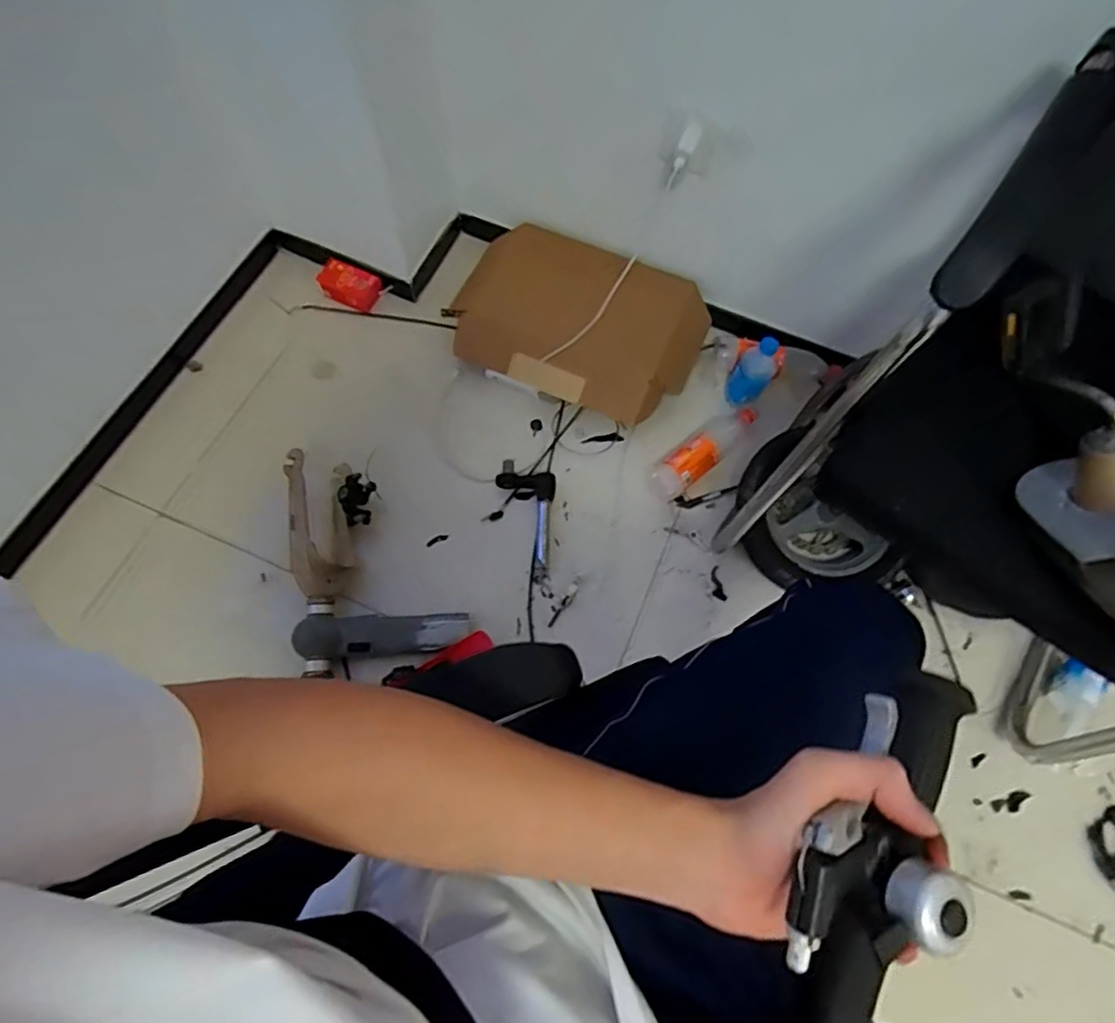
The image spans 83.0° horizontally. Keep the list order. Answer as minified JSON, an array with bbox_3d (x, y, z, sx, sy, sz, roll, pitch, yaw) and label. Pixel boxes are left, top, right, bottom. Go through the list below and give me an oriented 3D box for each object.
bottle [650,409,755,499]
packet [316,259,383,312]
[{"bbox_3d":[0.268,-0.117,1.127,0.246,0.058,0.071,-38,74,-17],"label":"bottle"},{"bbox_3d":[-0.408,-0.439,1.235,0.114,0.054,0.075,31,69,9],"label":"packet"}]

